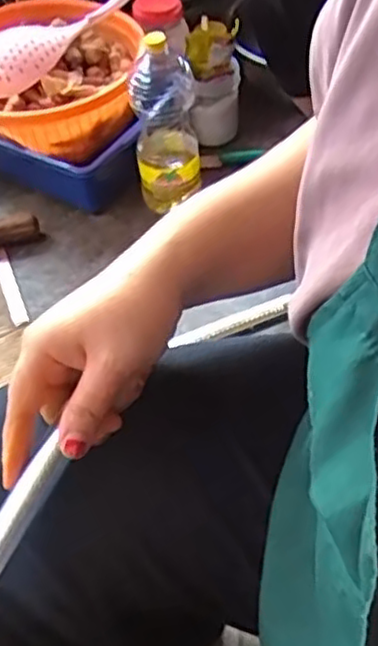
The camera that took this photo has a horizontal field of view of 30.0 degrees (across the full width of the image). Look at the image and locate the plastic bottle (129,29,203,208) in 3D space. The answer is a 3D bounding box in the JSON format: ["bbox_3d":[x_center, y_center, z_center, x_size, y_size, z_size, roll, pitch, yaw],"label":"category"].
[{"bbox_3d":[-0.038,-0.320,1.141,0.099,0.282,0.092,-5,51,0],"label":"plastic bottle"}]

